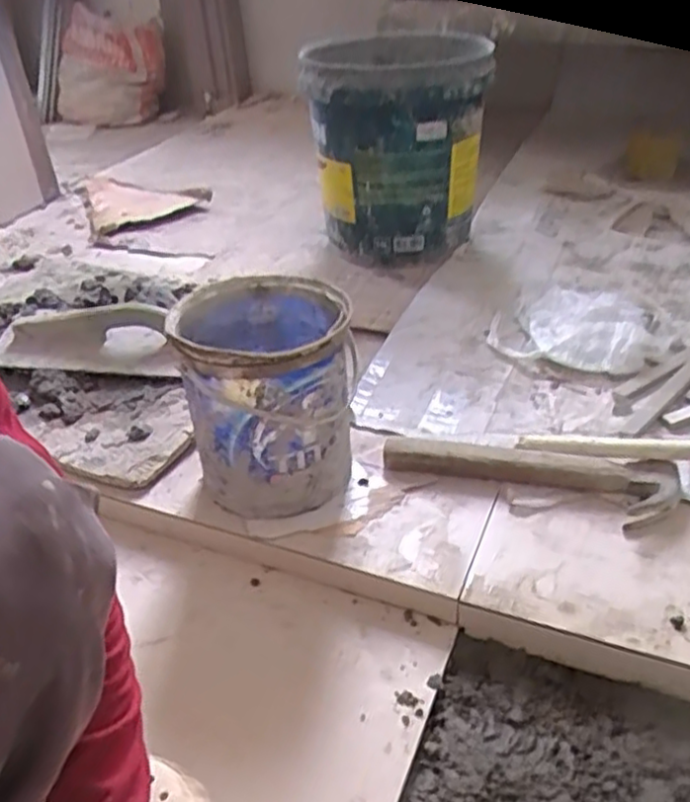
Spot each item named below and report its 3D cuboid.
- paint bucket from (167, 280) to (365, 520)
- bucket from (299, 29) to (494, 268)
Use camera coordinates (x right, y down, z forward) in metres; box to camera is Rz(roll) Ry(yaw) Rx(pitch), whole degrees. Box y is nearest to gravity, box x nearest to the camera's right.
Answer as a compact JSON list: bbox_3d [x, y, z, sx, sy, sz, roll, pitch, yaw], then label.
[{"bbox_3d":[-0.080,-0.011,0.747,0.161,0.194,0.183,-11,36,-9],"label":"paint bucket"},{"bbox_3d":[0.078,-0.391,1.141,0.254,0.327,0.284,-3,36,1],"label":"bucket"}]

